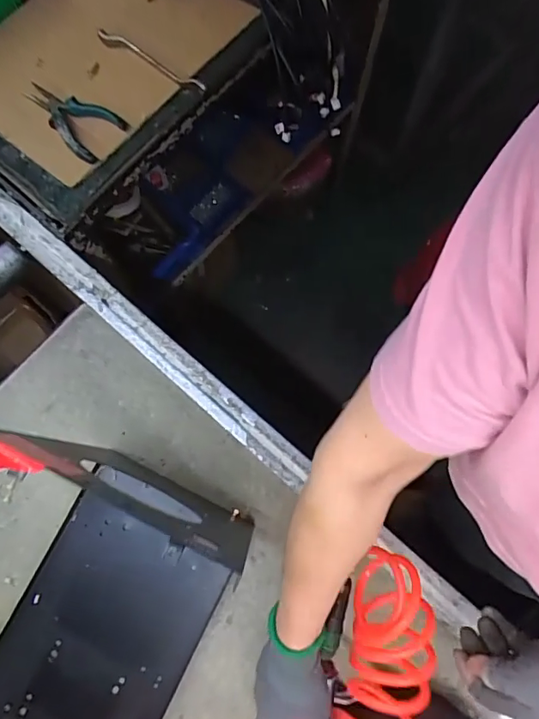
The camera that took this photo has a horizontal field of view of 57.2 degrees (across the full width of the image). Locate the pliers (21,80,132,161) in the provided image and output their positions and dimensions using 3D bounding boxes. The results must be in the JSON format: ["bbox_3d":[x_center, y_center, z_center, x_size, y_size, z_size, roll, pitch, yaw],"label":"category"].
[{"bbox_3d":[-0.270,-0.334,0.669,0.146,0.021,0.075,40,82,9],"label":"pliers"}]

